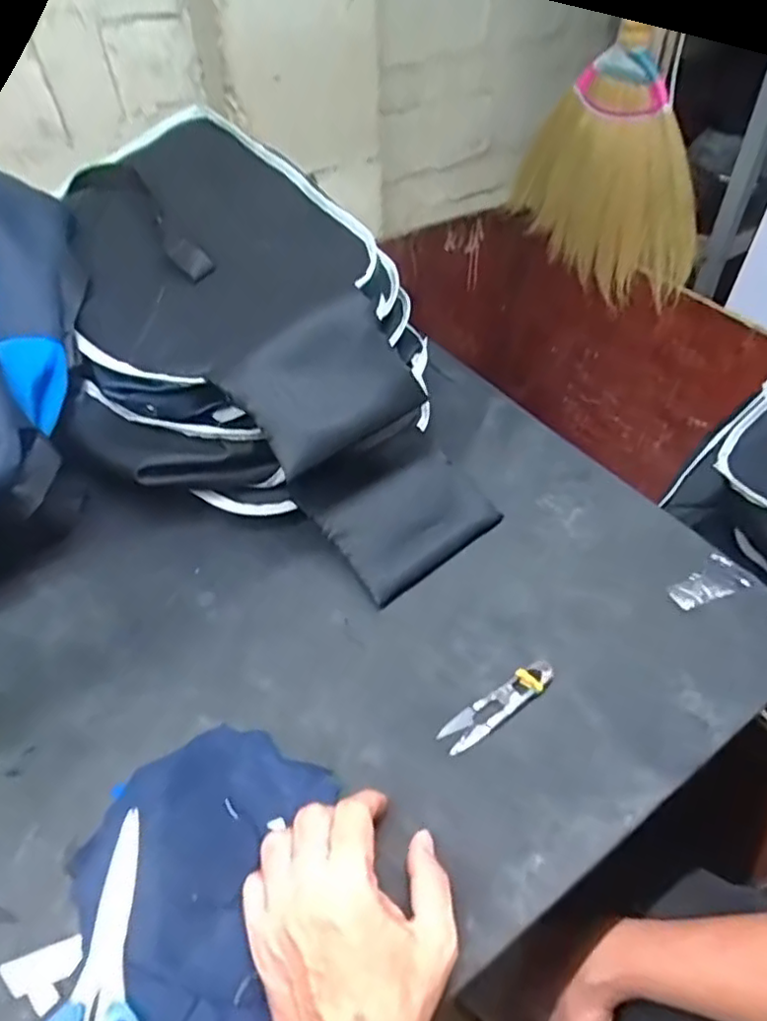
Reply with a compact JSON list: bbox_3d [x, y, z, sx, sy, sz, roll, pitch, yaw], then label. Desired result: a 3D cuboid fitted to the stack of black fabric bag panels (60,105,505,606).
[{"bbox_3d":[-0.136,-0.175,0.650,0.356,0.185,0.574,-37,57,-27],"label":"stack of black fabric bag panels"}]

